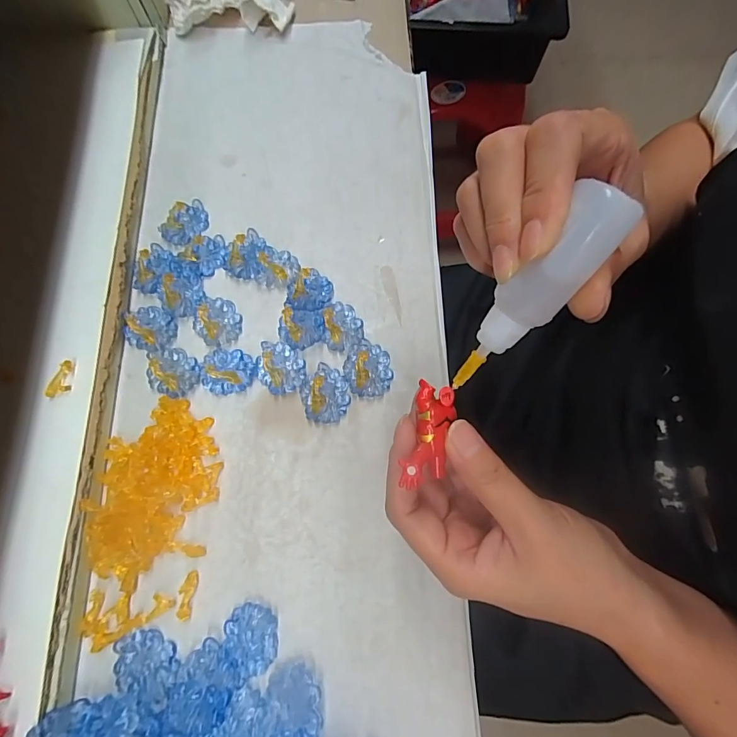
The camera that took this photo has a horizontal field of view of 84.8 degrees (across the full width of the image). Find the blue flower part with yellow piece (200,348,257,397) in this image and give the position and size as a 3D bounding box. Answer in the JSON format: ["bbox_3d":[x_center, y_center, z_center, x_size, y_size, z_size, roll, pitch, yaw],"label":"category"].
[{"bbox_3d":[-0.092,0.000,0.263,0.034,0.010,0.030,-3,71,-3],"label":"blue flower part with yellow piece"}]

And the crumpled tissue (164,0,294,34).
[{"bbox_3d":[-0.123,-0.324,0.351,0.108,0.028,0.052,-2,71,-3],"label":"crumpled tissue"}]

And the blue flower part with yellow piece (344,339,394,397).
[{"bbox_3d":[0.000,-0.001,0.264,0.030,0.004,0.038,-10,72,-5],"label":"blue flower part with yellow piece"}]

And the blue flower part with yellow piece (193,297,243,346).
[{"bbox_3d":[-0.104,-0.034,0.273,0.030,0.012,0.035,-36,76,-13],"label":"blue flower part with yellow piece"}]

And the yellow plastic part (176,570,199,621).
[{"bbox_3d":[-0.103,0.128,0.228,0.008,0.004,0.025,6,71,0],"label":"yellow plastic part"}]

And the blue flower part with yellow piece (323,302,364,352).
[{"bbox_3d":[-0.017,-0.029,0.272,0.026,0.007,0.035,-3,71,-3],"label":"blue flower part with yellow piece"}]

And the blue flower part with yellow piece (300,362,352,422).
[{"bbox_3d":[-0.028,0.016,0.260,0.030,0.006,0.037,-7,72,-5],"label":"blue flower part with yellow piece"}]

